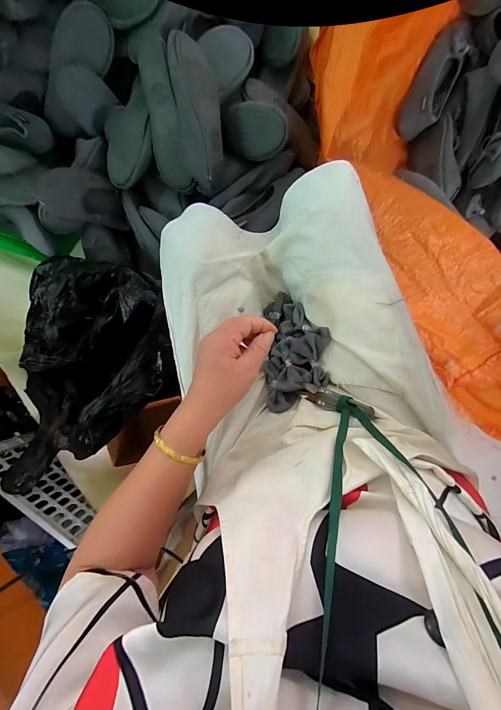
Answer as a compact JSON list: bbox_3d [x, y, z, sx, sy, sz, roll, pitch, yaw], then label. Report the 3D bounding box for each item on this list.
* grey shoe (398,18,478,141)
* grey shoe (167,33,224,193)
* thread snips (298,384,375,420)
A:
[{"bbox_3d":[0.409,-0.603,0.676,0.093,0.063,0.230,32,96,7],"label":"grey shoe"},{"bbox_3d":[-0.101,-0.453,0.598,0.078,0.073,0.244,0,126,9],"label":"grey shoe"},{"bbox_3d":[0.107,0.058,0.388,0.093,0.007,0.025,14,94,27],"label":"thread snips"}]

